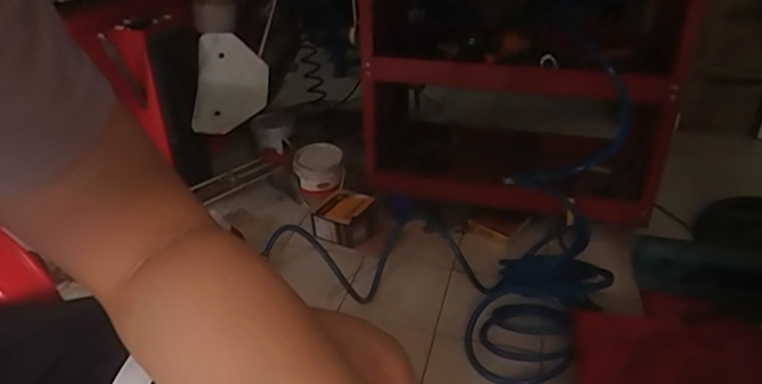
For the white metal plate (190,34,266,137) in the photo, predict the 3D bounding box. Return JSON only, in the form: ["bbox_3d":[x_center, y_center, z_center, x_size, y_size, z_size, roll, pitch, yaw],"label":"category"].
[{"bbox_3d":[-0.335,-0.240,1.242,0.177,0.215,0.024,-1,0,19],"label":"white metal plate"}]

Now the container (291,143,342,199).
[{"bbox_3d":[-0.158,-0.053,1.406,0.115,0.108,0.115,-1,30,0],"label":"container"}]

